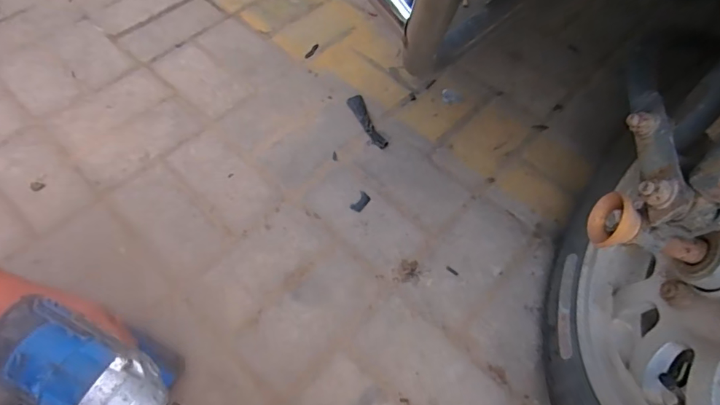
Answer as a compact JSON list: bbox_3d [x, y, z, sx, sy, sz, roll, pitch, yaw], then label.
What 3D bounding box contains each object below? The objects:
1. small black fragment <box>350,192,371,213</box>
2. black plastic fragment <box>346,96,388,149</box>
[{"bbox_3d":[0.001,0.000,0.641,0.019,0.004,0.033,32,64,16],"label":"small black fragment"},{"bbox_3d":[0.012,-0.135,0.707,0.022,0.015,0.112,-24,63,-14],"label":"black plastic fragment"}]

